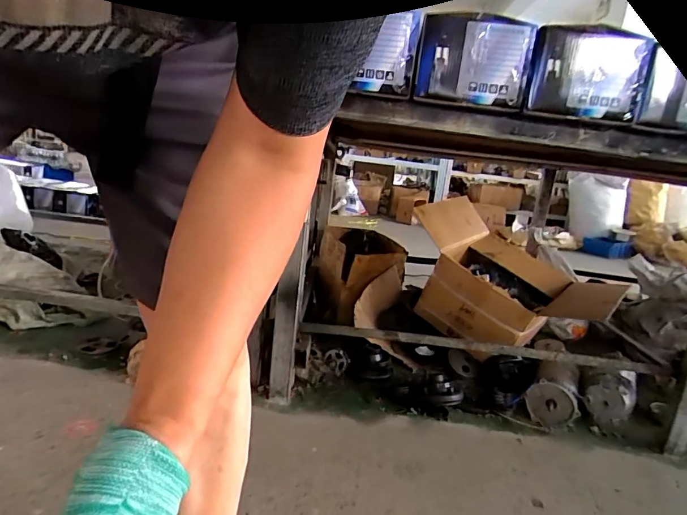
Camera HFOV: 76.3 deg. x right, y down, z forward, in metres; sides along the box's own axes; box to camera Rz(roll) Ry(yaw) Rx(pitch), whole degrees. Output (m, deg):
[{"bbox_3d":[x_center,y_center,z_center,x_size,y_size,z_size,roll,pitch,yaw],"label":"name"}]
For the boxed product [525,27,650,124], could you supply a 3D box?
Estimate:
[{"bbox_3d":[0.506,-0.385,0.921,0.213,0.182,0.113,11,13,17],"label":"boxed product"}]

